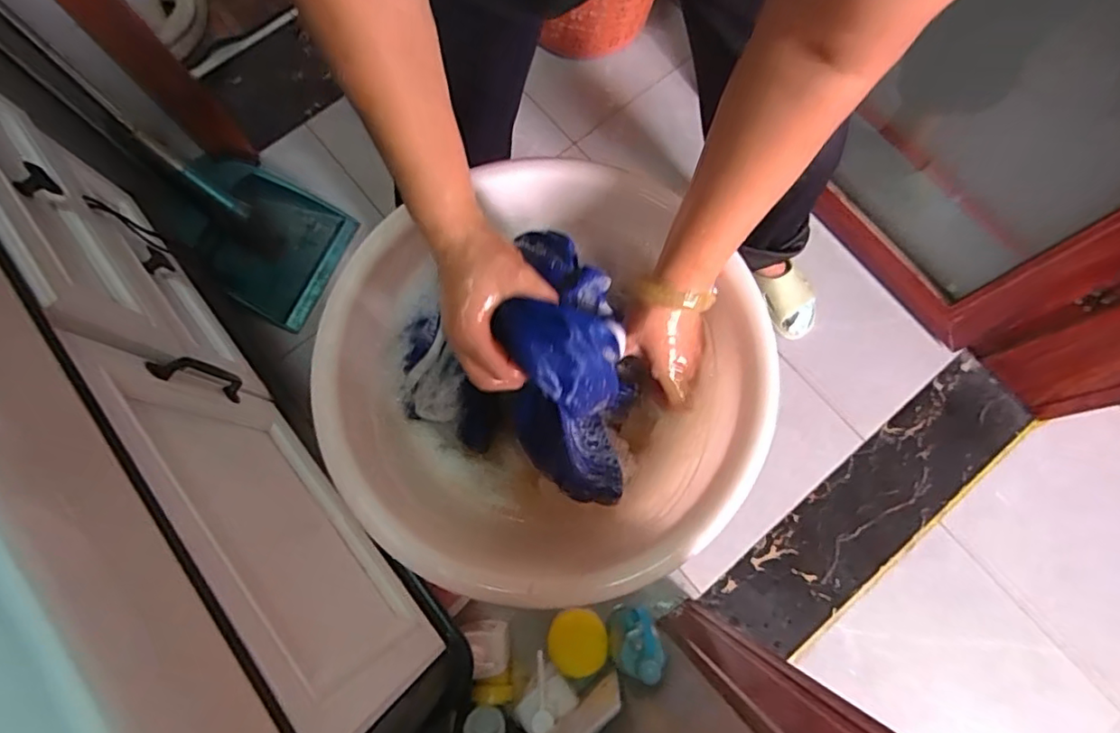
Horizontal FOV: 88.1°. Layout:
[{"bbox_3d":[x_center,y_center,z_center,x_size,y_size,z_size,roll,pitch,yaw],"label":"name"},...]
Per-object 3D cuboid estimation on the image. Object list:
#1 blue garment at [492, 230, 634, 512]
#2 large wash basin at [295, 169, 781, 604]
[{"bbox_3d":[0.004,0.011,0.445,0.084,0.111,0.197,-8,120,-1],"label":"blue garment"},{"bbox_3d":[-0.015,0.024,0.531,0.354,0.139,0.340,0,75,1],"label":"large wash basin"}]

